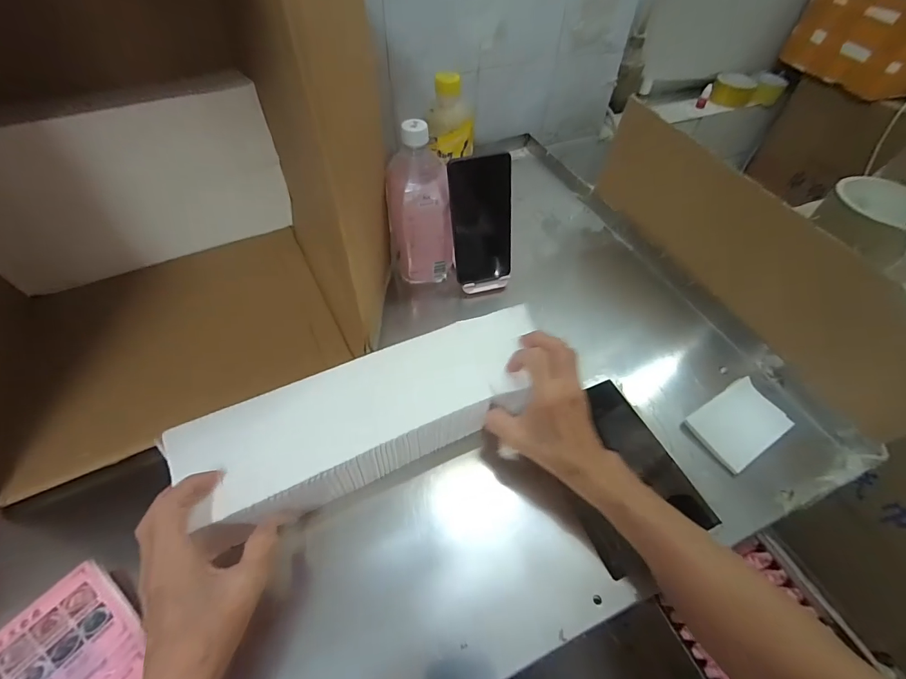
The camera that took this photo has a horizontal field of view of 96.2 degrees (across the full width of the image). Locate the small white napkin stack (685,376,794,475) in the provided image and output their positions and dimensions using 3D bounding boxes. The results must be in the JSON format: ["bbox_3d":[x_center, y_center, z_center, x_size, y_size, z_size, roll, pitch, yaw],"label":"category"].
[{"bbox_3d":[0.310,0.092,0.441,0.099,0.015,0.065,-26,57,-21],"label":"small white napkin stack"}]

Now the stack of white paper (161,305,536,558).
[{"bbox_3d":[-0.077,0.078,0.409,0.352,0.073,0.117,-22,56,-17],"label":"stack of white paper"}]

